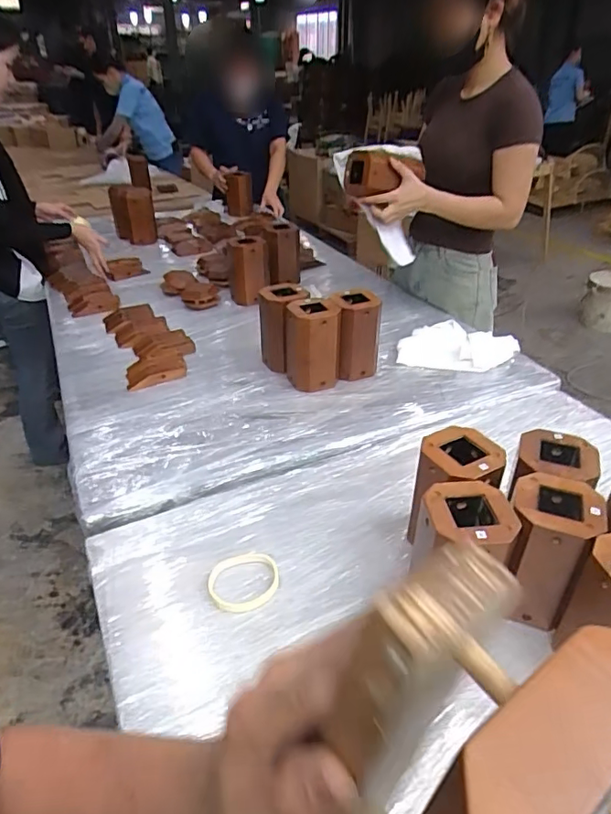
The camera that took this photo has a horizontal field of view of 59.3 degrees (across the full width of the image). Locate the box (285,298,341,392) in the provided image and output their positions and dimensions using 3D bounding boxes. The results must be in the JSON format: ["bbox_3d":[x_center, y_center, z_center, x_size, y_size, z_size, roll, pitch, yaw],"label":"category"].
[{"bbox_3d":[0.014,-0.127,1.108,0.108,0.165,0.088,-1,33,0],"label":"box"}]

